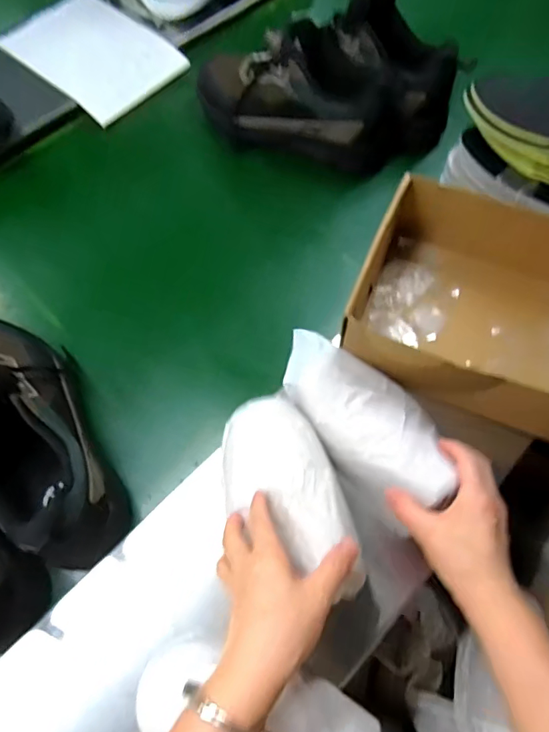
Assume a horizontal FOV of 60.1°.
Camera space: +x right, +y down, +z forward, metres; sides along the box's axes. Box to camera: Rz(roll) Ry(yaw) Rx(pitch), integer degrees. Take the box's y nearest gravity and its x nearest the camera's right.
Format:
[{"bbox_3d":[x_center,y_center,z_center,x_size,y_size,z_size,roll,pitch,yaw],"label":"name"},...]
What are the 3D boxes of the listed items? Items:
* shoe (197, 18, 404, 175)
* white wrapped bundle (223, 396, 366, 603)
[{"bbox_3d":[0.027,-0.392,0.685,0.320,0.141,0.103,21,68,10],"label":"shoe"},{"bbox_3d":[0.013,0.120,0.448,0.096,0.060,0.190,-28,54,-11],"label":"white wrapped bundle"}]

